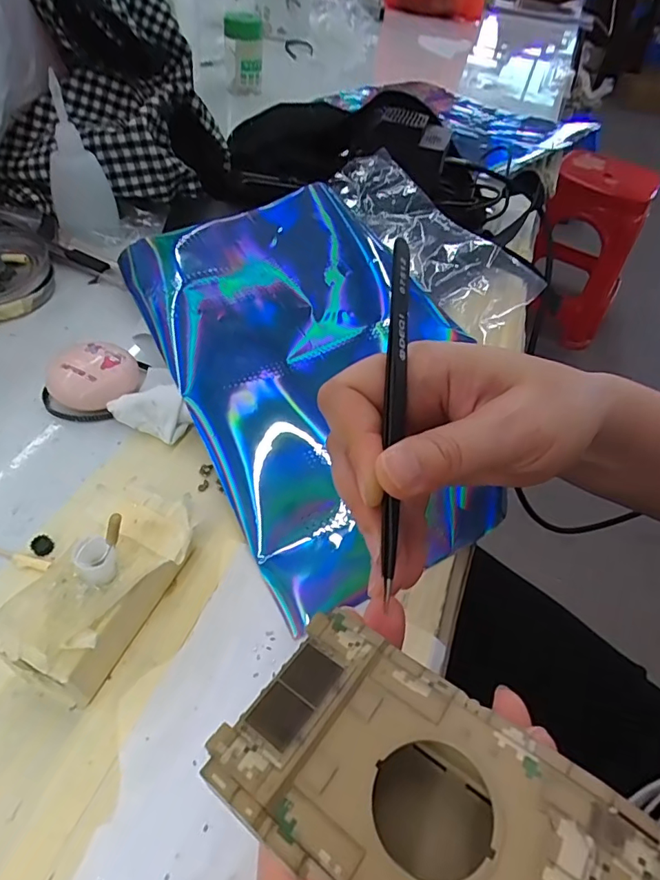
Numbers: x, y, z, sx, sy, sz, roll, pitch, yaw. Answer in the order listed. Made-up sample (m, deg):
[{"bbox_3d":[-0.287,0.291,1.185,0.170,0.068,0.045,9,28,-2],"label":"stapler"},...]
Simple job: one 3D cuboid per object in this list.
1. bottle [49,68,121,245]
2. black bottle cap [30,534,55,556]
[{"bbox_3d":[-0.184,-0.198,0.362,0.040,0.092,0.032,-36,63,-29],"label":"bottle"},{"bbox_3d":[-0.134,0.049,0.233,0.008,0.004,0.009,31,55,18],"label":"black bottle cap"}]

